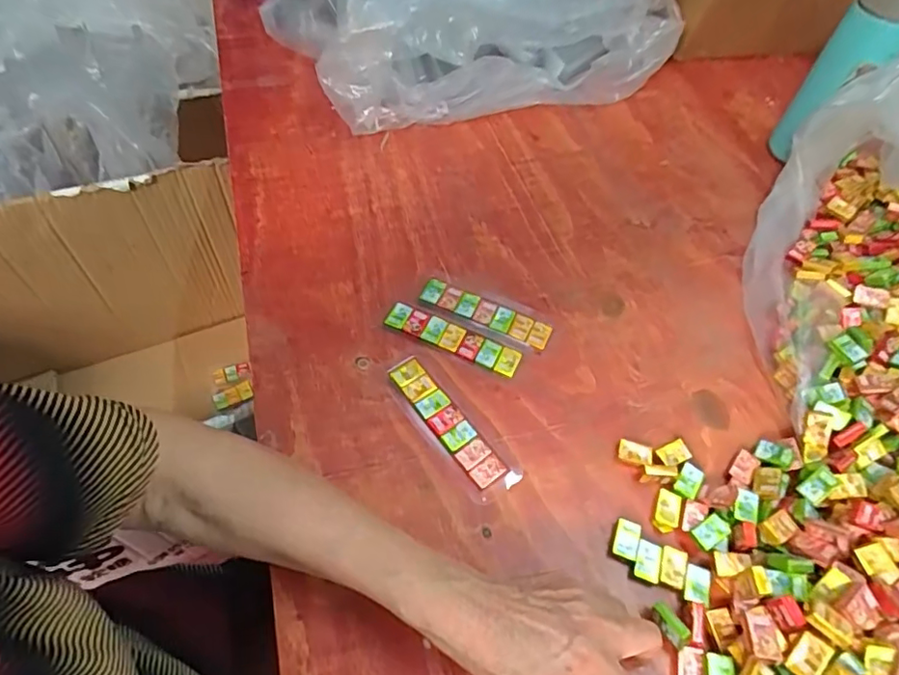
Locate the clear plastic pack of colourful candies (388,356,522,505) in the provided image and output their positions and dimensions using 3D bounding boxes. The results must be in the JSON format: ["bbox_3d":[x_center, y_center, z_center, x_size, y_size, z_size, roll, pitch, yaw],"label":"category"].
[{"bbox_3d":[0.001,0.067,0.431,0.038,0.009,0.128,-29,62,-21],"label":"clear plastic pack of colourful candies"}]

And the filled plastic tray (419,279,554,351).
[{"bbox_3d":[0.032,-0.022,0.494,0.116,0.009,0.041,21,57,10],"label":"filled plastic tray"}]

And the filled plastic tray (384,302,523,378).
[{"bbox_3d":[0.003,0.001,0.473,0.117,0.008,0.026,23,57,11],"label":"filled plastic tray"}]

